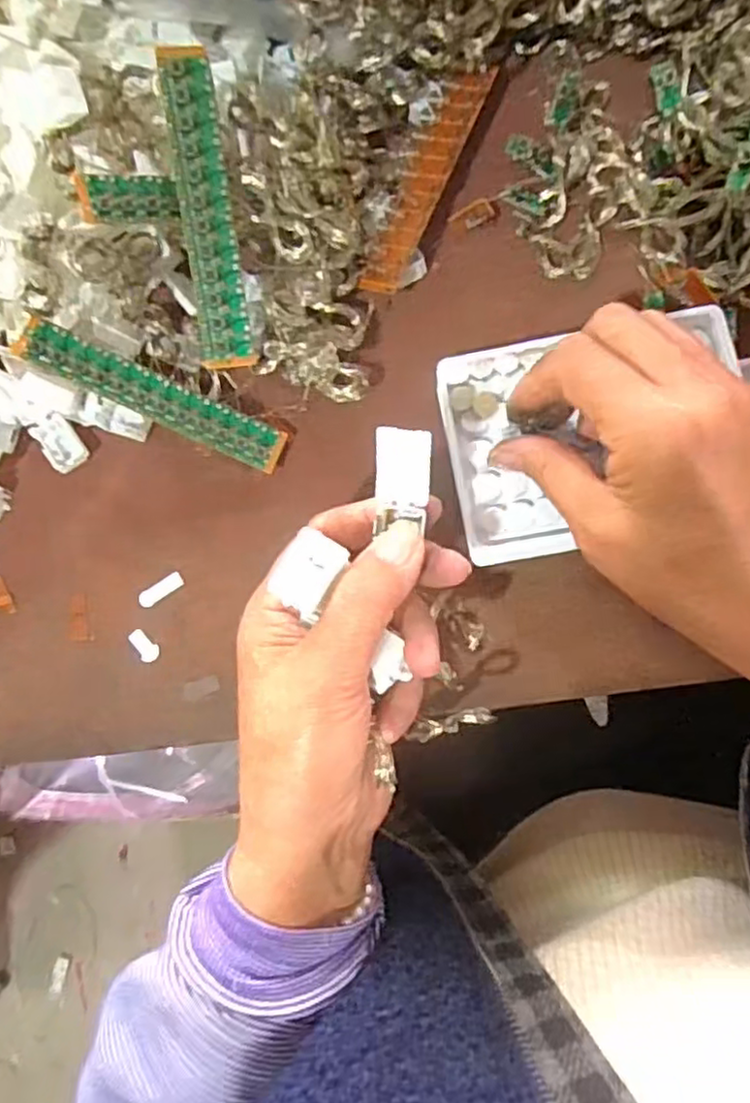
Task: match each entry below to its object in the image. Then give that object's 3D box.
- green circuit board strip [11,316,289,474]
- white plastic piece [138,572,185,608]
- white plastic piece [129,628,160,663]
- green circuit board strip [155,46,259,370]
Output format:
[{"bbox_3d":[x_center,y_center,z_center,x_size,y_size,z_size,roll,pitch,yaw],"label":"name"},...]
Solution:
[{"bbox_3d":[-0.104,-0.074,0.325,0.127,0.007,0.021,25,85,-10],"label":"green circuit board strip"},{"bbox_3d":[-0.108,0.019,0.340,0.024,0.004,0.008,-31,80,1],"label":"white plastic piece"},{"bbox_3d":[-0.115,0.047,0.336,0.018,0.004,0.009,40,88,10],"label":"white plastic piece"},{"bbox_3d":[-0.073,-0.146,0.295,0.022,0.005,0.128,-11,103,-19],"label":"green circuit board strip"}]

